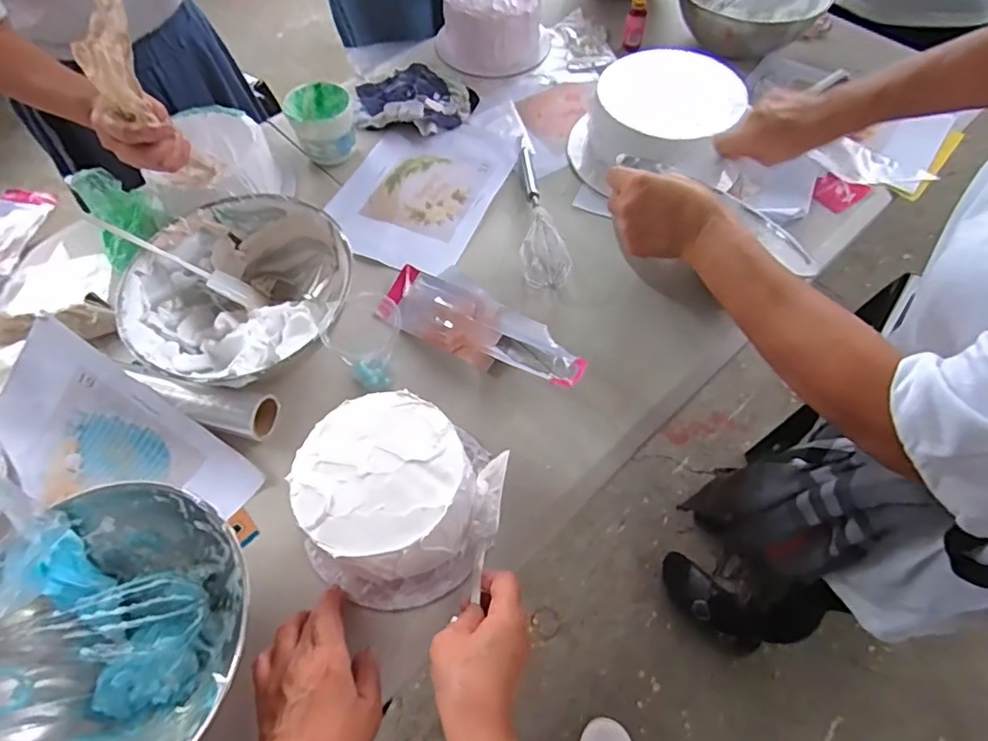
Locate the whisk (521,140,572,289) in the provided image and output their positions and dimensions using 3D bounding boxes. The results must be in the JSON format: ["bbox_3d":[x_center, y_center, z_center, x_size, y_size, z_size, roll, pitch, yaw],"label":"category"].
[{"bbox_3d":[0.058,-0.228,0.744,0.055,0.056,0.289,-3,60,-1],"label":"whisk"}]

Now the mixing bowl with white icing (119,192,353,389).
[{"bbox_3d":[-0.277,-0.077,0.639,0.229,0.097,0.230,0,60,1],"label":"mixing bowl with white icing"}]

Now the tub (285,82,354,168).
[{"bbox_3d":[-0.247,-0.351,0.809,0.089,0.079,0.101,-13,61,-7],"label":"tub"}]

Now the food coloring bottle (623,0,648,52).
[{"bbox_3d":[0.241,-0.588,0.936,0.031,0.088,0.035,12,61,7],"label":"food coloring bottle"}]

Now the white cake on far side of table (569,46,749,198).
[{"bbox_3d":[0.236,-0.351,0.795,0.228,0.089,0.241,-3,60,-1],"label":"white cake on far side of table"}]

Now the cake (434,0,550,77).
[{"bbox_3d":[-0.002,-0.596,0.942,0.193,0.093,0.163,-1,60,0],"label":"cake"}]

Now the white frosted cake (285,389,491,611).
[{"bbox_3d":[-0.096,0.123,0.522,0.166,0.095,0.165,0,60,1],"label":"white frosted cake"}]

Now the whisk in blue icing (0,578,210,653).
[{"bbox_3d":[-0.390,0.217,0.449,0.276,0.065,0.050,0,56,-31],"label":"whisk in blue icing"}]

